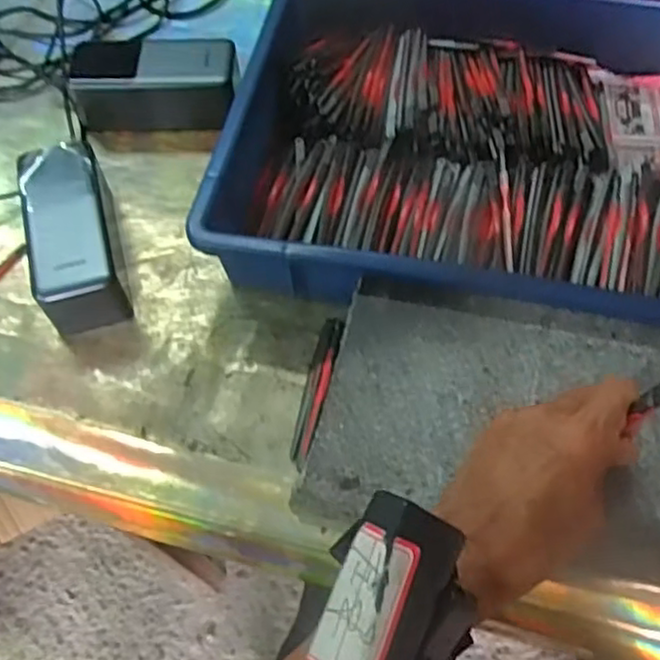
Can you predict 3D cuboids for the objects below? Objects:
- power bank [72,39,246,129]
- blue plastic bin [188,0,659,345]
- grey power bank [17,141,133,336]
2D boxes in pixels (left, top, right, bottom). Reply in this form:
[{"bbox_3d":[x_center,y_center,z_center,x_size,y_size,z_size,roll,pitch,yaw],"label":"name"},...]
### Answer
[{"bbox_3d":[-0.138,-0.198,0.555,0.130,0.055,0.060,-1,64,1],"label":"power bank"},{"bbox_3d":[0.146,-0.126,0.492,0.420,0.069,0.285,12,65,7],"label":"blue plastic bin"},{"bbox_3d":[-0.180,-0.066,0.487,0.054,0.053,0.132,-16,65,-6],"label":"grey power bank"}]

